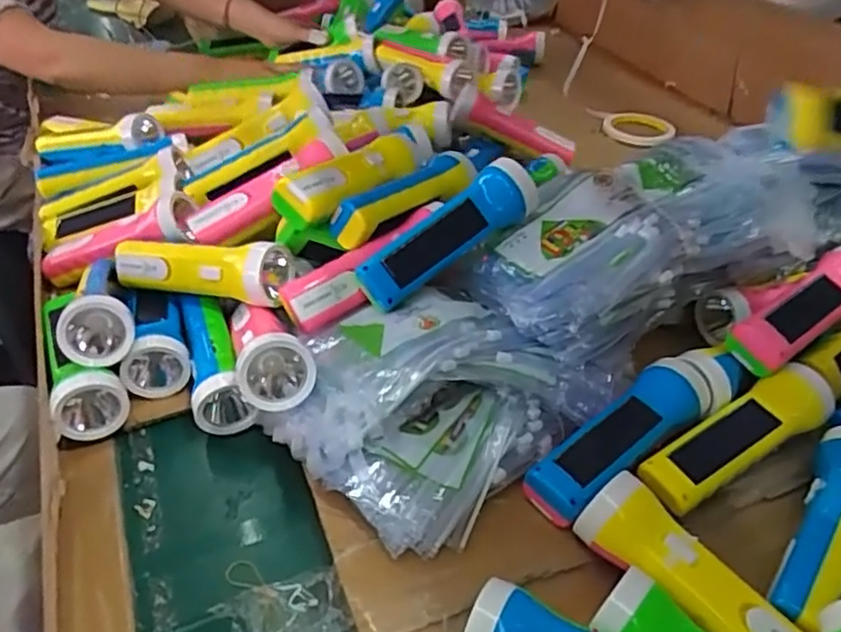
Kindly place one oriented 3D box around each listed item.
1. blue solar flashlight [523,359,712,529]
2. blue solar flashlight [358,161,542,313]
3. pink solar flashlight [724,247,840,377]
[{"bbox_3d":[0.150,0.085,0.487,0.172,0.042,0.053,-28,48,-31],"label":"blue solar flashlight"},{"bbox_3d":[0.029,-0.071,0.551,0.177,0.051,0.044,-37,51,-16],"label":"blue solar flashlight"},{"bbox_3d":[0.315,-0.007,0.545,0.166,0.046,0.062,-28,48,-30],"label":"pink solar flashlight"}]

